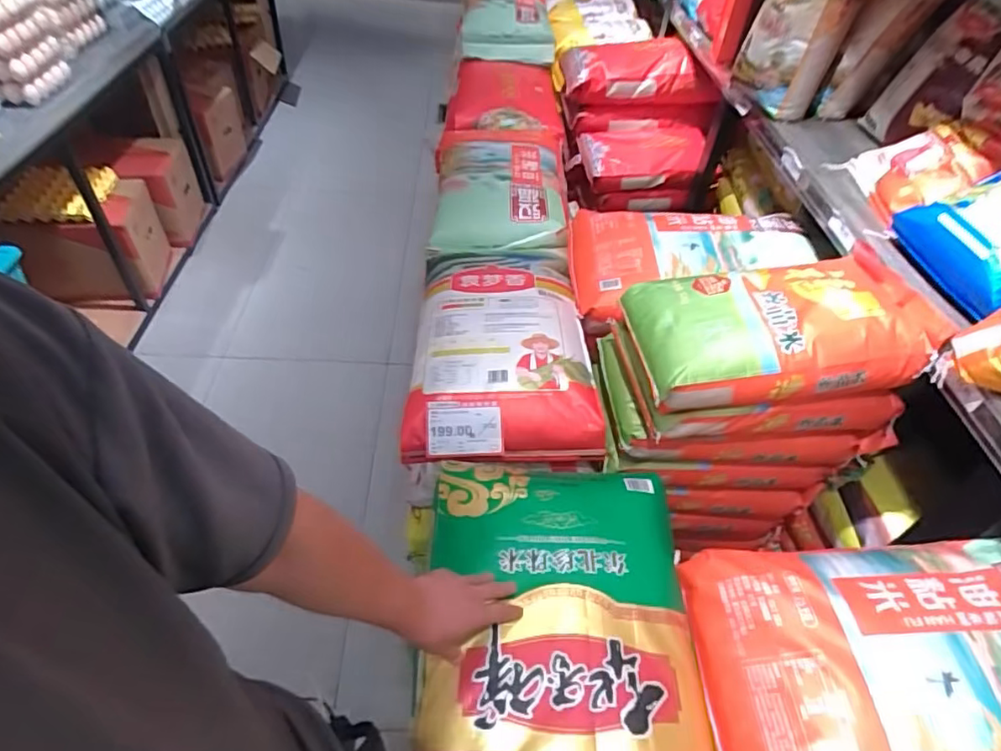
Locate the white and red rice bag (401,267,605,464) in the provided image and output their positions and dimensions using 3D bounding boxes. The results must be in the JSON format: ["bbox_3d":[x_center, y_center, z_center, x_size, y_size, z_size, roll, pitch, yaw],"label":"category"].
[{"bbox_3d":[0.000,-0.042,1.162,0.350,0.100,0.452,2,47,-5],"label":"white and red rice bag"}]

